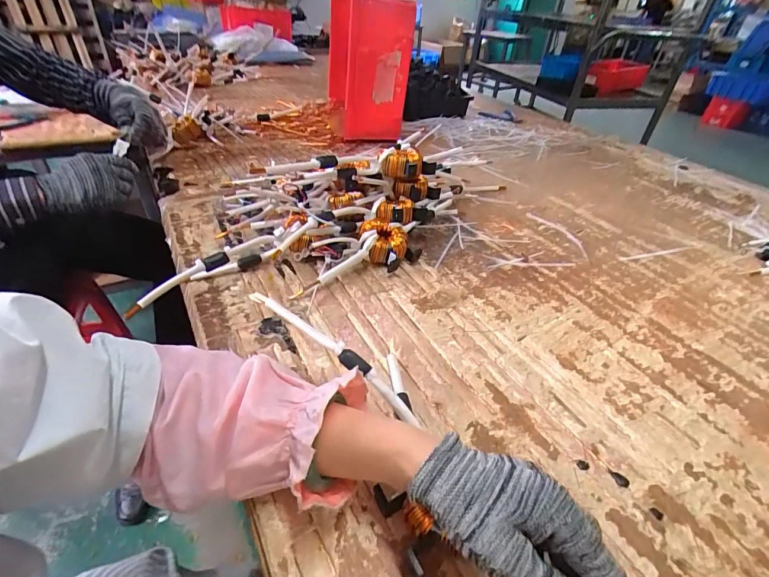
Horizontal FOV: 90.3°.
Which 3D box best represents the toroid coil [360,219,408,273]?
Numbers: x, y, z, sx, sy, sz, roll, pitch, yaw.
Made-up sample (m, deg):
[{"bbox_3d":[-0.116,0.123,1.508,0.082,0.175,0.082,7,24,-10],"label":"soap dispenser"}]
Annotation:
[{"bbox_3d":[-0.002,-0.063,0.551,0.064,0.050,0.064,2,39,-2],"label":"toroid coil"}]

